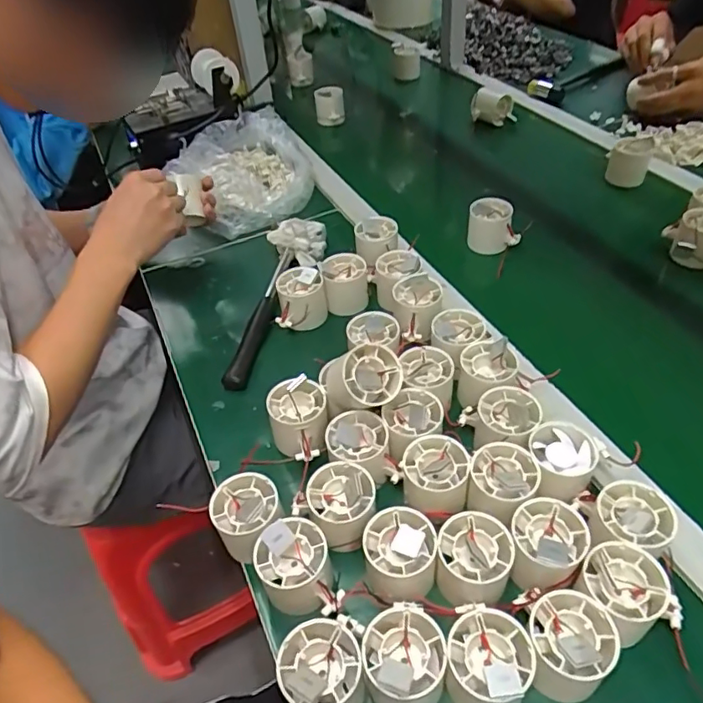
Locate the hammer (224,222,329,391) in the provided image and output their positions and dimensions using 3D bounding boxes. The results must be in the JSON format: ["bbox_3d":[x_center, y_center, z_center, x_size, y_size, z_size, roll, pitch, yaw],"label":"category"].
[{"bbox_3d":[-0.086,-0.066,0.682,0.071,0.052,0.276,3,46,8],"label":"hammer"}]

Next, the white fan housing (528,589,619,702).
[{"bbox_3d":[0.144,0.198,0.376,0.051,0.054,0.054,-3,45,3],"label":"white fan housing"}]

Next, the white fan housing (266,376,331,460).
[{"bbox_3d":[-0.048,0.065,0.522,0.053,0.054,0.058,-7,45,-2],"label":"white fan housing"}]

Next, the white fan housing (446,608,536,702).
[{"bbox_3d":[0.090,0.208,0.372,0.051,0.059,0.052,-3,45,3],"label":"white fan housing"}]

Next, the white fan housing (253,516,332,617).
[{"bbox_3d":[-0.041,0.167,0.427,0.054,0.063,0.057,-3,45,3],"label":"white fan housing"}]

